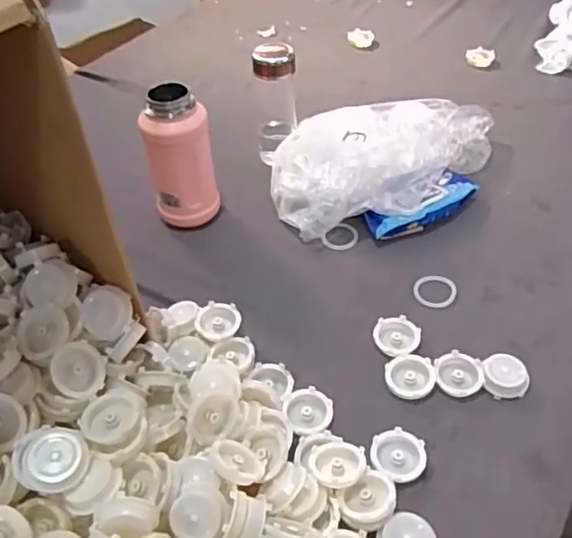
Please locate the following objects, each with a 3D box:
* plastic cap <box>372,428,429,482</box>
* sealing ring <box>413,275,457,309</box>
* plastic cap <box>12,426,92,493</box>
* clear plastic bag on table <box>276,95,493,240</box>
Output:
[{"bbox_3d":[0.123,0.203,0.657,0.057,0.014,0.054,0,45,0],"label":"plastic cap"},{"bbox_3d":[0.208,0.030,0.837,0.058,0.004,0.066,2,45,2],"label":"sealing ring"},{"bbox_3d":[-0.221,0.178,0.566,0.067,0.023,0.061,-3,54,-10],"label":"plastic cap"},{"bbox_3d":[0.160,-0.205,1.016,0.429,0.091,0.252,-33,54,-28],"label":"clear plastic bag on table"}]

